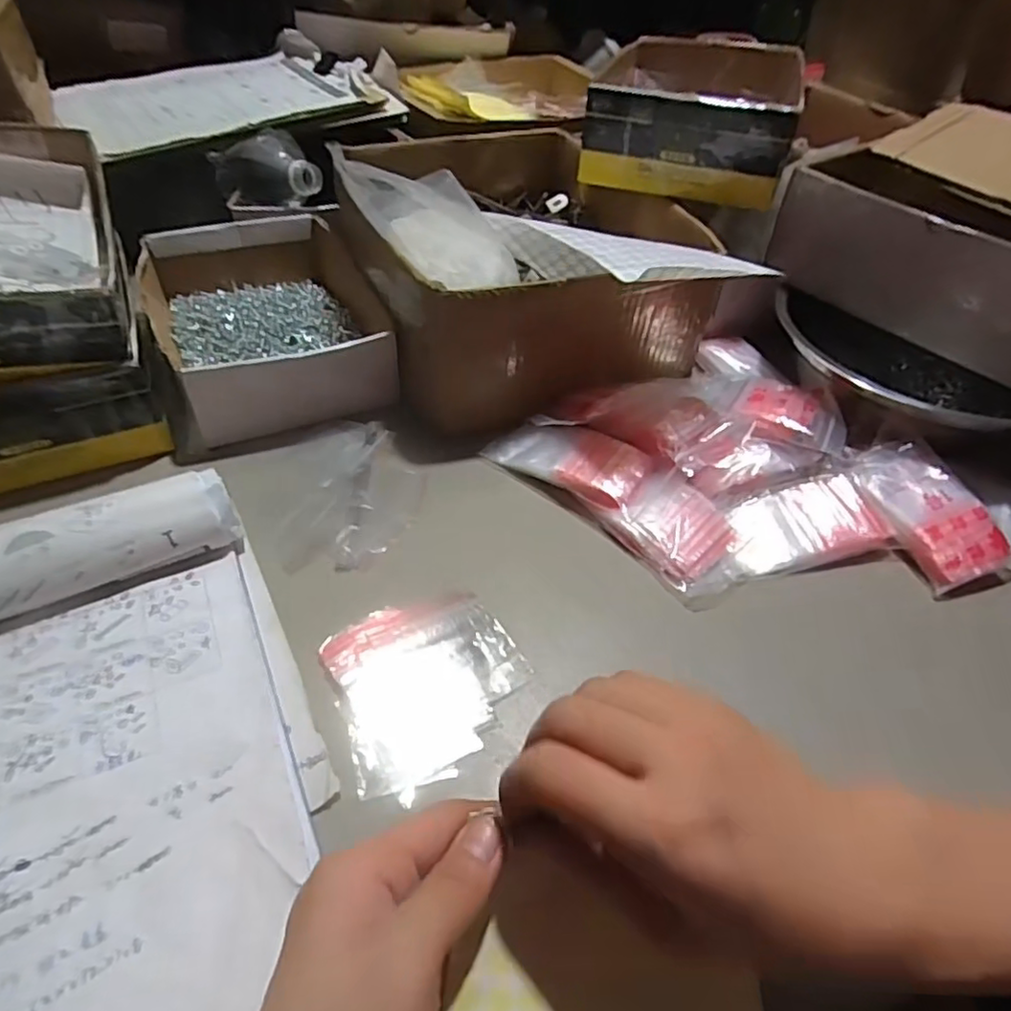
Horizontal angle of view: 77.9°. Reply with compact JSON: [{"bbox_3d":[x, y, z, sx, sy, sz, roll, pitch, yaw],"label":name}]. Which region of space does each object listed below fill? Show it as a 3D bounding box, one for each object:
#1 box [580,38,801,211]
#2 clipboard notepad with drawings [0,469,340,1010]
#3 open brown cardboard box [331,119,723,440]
[{"bbox_3d":[0.183,-0.382,0.605,0.183,0.065,0.269,11,46,7],"label":"box"},{"bbox_3d":[-0.205,0.126,0.273,0.232,0.044,0.311,-21,51,-23],"label":"clipboard notepad with drawings"},{"bbox_3d":[0.016,-0.222,0.551,0.255,0.131,0.378,-9,47,-12],"label":"open brown cardboard box"}]

